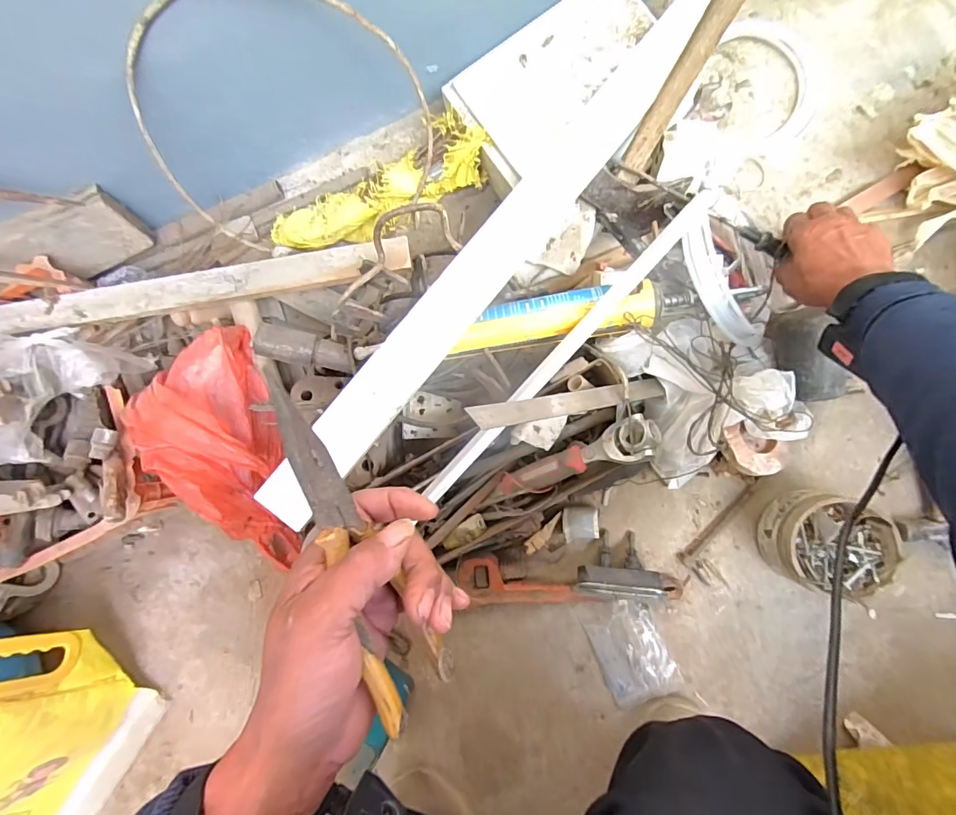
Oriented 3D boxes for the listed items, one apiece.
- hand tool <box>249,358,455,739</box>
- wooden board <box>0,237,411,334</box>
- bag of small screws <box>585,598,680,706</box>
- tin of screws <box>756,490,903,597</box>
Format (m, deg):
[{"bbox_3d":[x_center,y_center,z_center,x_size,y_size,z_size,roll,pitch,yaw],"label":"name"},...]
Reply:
[{"bbox_3d":[-0.070,0.065,0.247,0.030,0.036,0.196,-25,91,5],"label":"hand tool"},{"bbox_3d":[-0.338,-0.143,0.565,0.515,0.032,0.042,-8,85,6],"label":"wooden board"},{"bbox_3d":[0.185,0.296,0.574,0.083,0.010,0.111,-26,83,4],"label":"bag of small screws"},{"bbox_3d":[0.378,0.147,0.521,0.100,0.093,0.099,-1,86,7],"label":"tin of screws"}]

